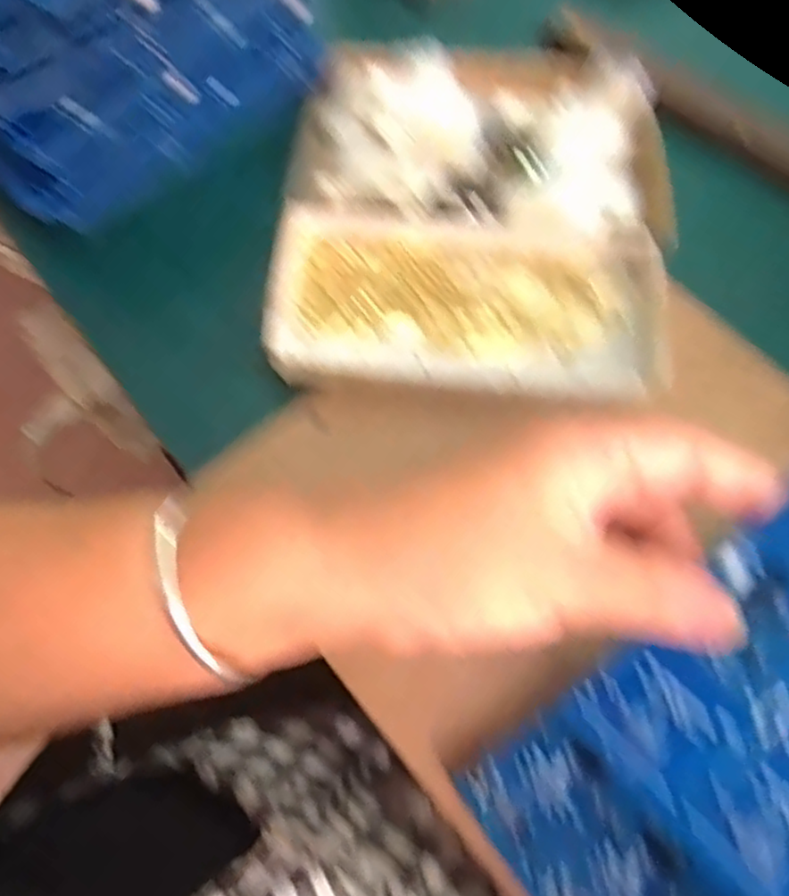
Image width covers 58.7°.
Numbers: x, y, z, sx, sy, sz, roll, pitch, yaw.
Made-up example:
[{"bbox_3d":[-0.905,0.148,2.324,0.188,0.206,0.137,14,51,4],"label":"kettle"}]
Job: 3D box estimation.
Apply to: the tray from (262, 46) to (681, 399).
[{"bbox_3d":[0.044,-0.126,0.370,0.194,0.029,0.204,4,67,0],"label":"tray"}]

